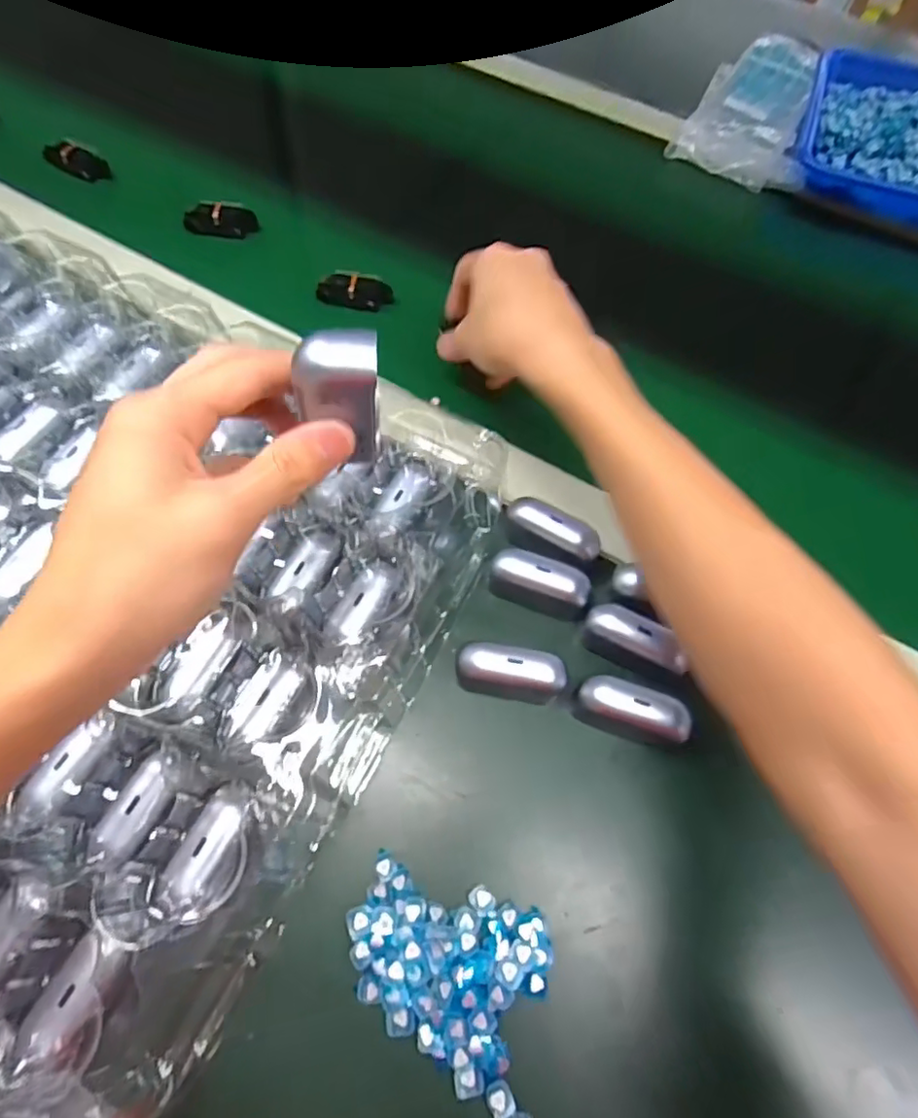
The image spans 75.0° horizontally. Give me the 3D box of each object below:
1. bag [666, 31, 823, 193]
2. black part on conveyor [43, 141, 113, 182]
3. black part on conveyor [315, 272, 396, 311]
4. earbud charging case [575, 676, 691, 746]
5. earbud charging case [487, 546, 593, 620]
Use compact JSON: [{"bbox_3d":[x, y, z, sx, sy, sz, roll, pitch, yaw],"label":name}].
[{"bbox_3d":[0.297,-0.442,0.585,0.117,0.026,0.236,27,65,9],"label":"bag"},{"bbox_3d":[-0.329,-0.339,0.511,0.052,0.020,0.018,12,63,-13],"label":"black part on conveyor"},{"bbox_3d":[-0.080,-0.206,0.459,0.057,0.022,0.026,5,64,-1],"label":"black part on conveyor"},{"bbox_3d":[0.092,0.081,0.319,0.057,0.033,0.022,17,64,5],"label":"earbud charging case"},{"bbox_3d":[0.046,0.016,0.346,0.057,0.028,0.025,19,64,6],"label":"earbud charging case"}]

